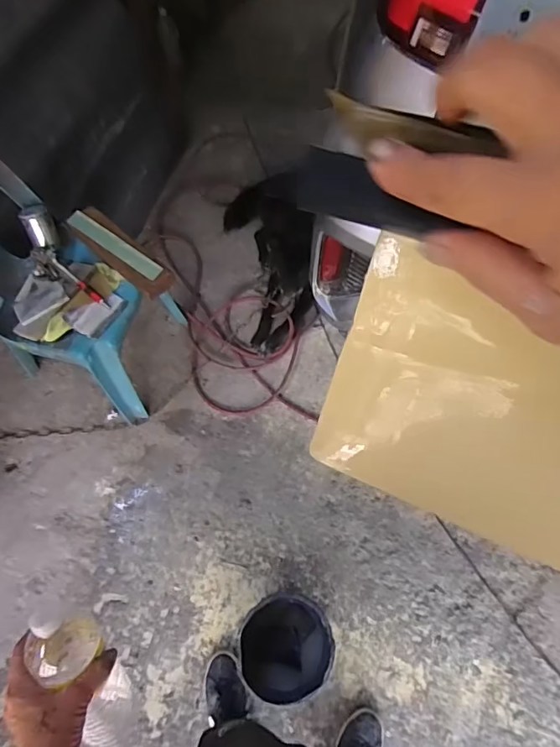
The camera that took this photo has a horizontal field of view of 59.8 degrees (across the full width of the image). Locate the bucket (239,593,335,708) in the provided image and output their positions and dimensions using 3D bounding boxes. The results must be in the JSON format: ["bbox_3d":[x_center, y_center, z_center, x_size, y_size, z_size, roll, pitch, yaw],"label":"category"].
[{"bbox_3d":[0.017,0.662,1.173,0.206,0.226,0.229,-5,65,-5],"label":"bucket"}]

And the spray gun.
[{"bbox_3d":[-0.587,-0.288,1.276,0.114,0.090,0.333,-34,92,-16],"label":"spray gun"}]

